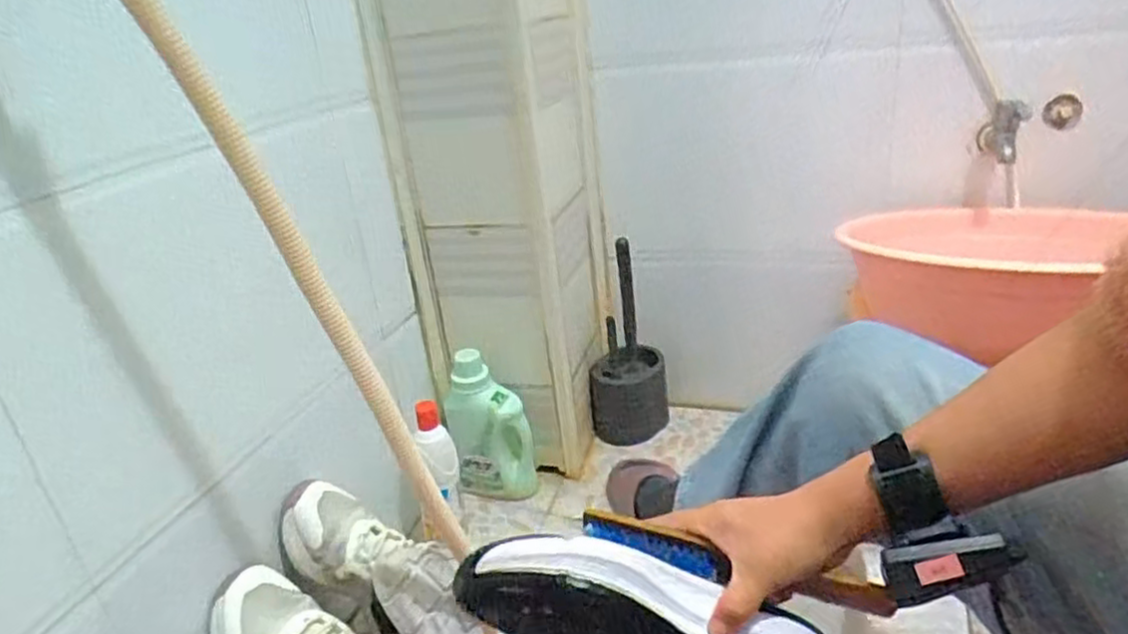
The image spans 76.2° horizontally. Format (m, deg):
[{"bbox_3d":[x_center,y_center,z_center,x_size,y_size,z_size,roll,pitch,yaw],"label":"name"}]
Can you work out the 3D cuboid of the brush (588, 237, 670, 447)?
[{"bbox_3d":[0.103,0.054,1.183,0.122,0.321,0.105,-3,24,7],"label":"brush"}]

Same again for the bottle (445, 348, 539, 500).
[{"bbox_3d":[-0.112,0.164,1.075,0.120,0.232,0.063,-9,24,-6],"label":"bottle"}]

